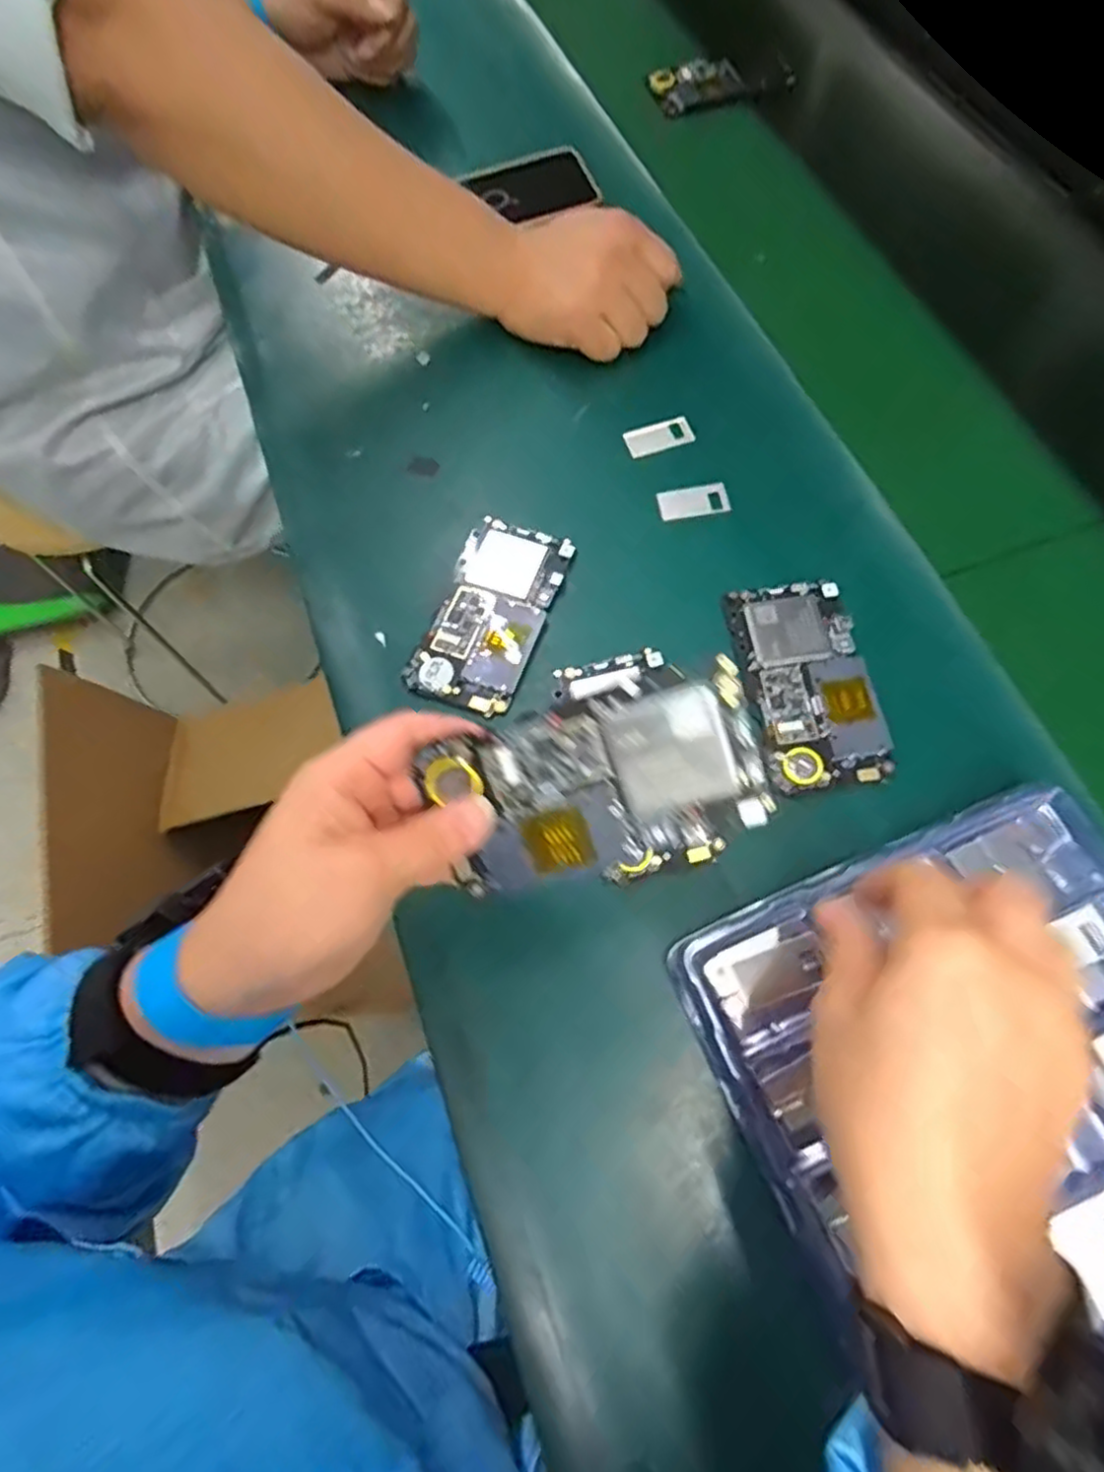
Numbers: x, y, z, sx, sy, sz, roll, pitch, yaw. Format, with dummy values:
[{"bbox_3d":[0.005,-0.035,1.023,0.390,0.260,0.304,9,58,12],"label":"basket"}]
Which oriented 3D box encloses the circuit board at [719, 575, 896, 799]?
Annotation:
[{"bbox_3d":[0.141,-0.032,0.391,0.066,0.008,0.121,-8,68,-1],"label":"circuit board"}]

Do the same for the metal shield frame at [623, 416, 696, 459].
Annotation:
[{"bbox_3d":[0.072,-0.198,0.469,0.045,0.005,0.022,-21,69,-6],"label":"metal shield frame"}]

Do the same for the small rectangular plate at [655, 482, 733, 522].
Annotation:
[{"bbox_3d":[0.090,-0.148,0.447,0.043,0.005,0.022,-11,68,-3],"label":"small rectangular plate"}]

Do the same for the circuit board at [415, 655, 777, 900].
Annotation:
[{"bbox_3d":[0.017,0.020,0.266,0.121,0.005,0.063,-17,101,11],"label":"circuit board"}]

